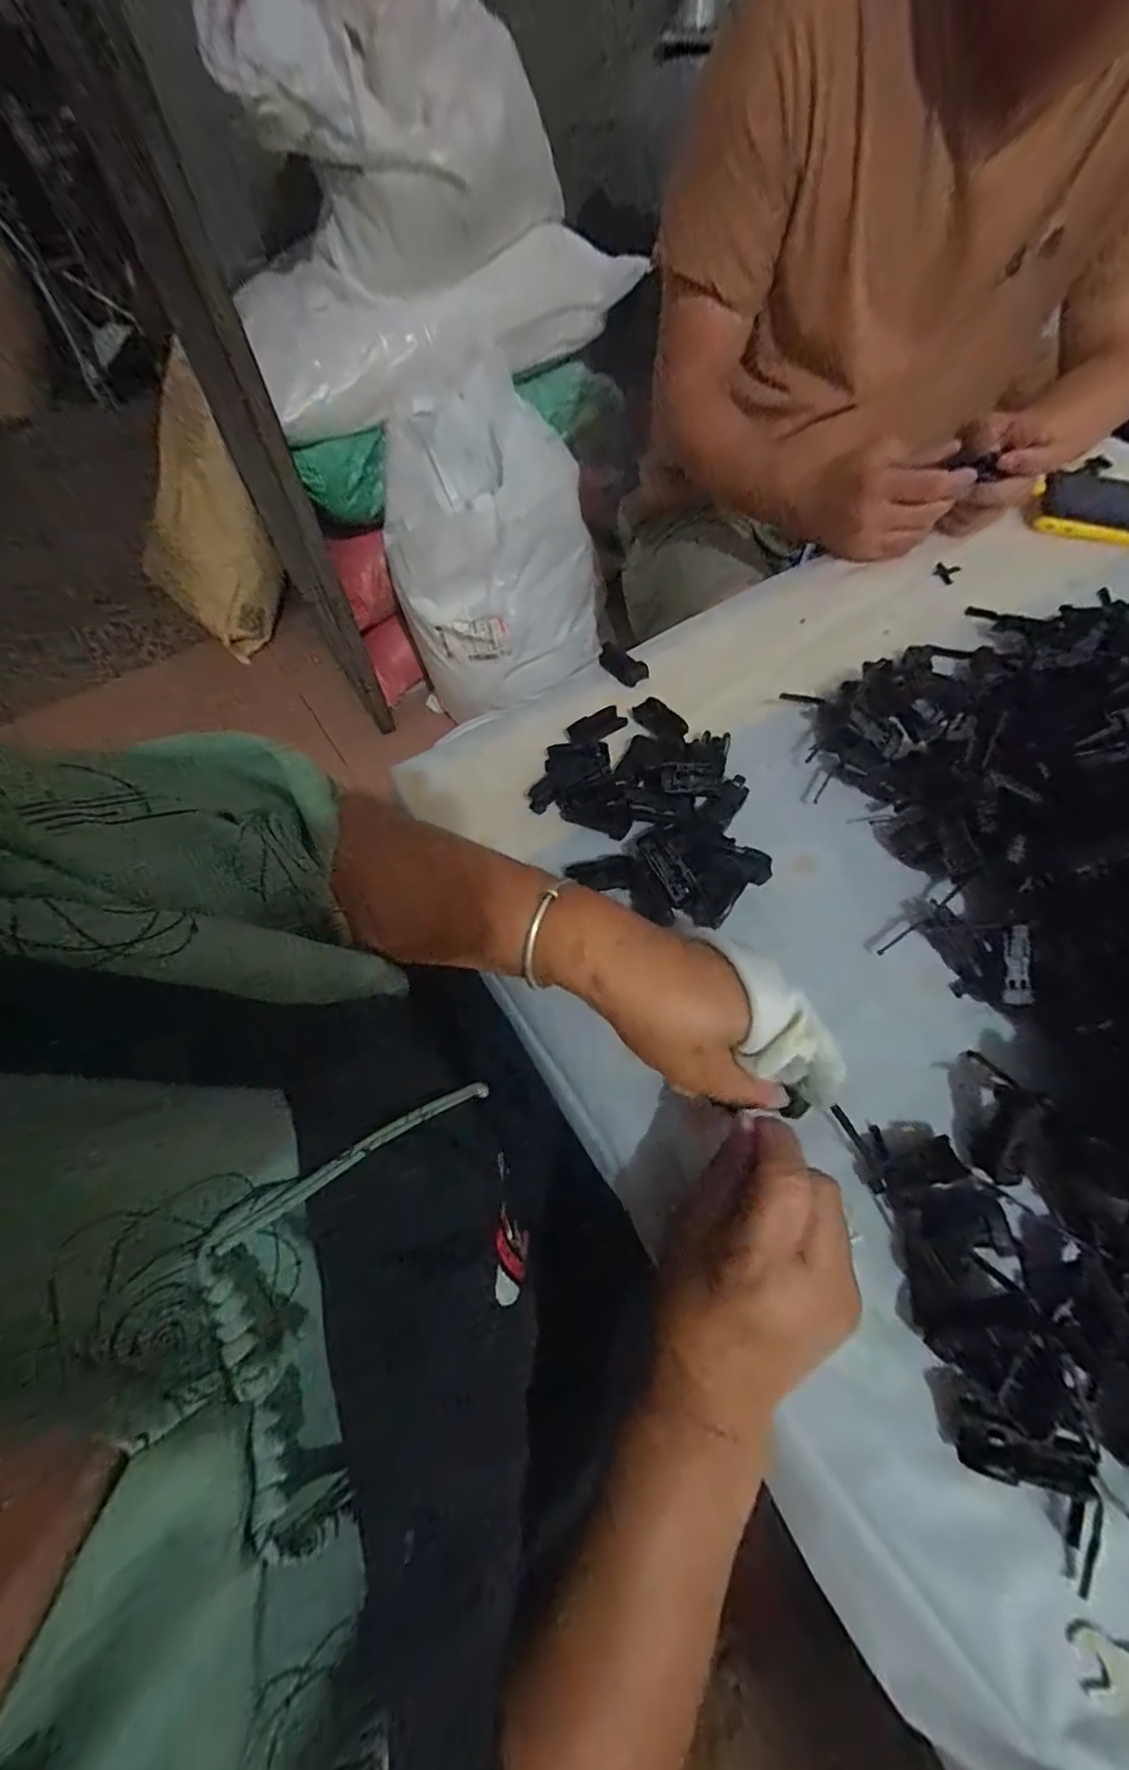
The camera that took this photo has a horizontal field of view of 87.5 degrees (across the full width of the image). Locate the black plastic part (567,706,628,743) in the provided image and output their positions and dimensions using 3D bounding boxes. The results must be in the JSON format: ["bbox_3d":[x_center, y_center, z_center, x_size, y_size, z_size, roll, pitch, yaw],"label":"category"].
[{"bbox_3d":[0.025,-0.127,0.467,0.048,0.006,0.028,-25,61,-11],"label":"black plastic part"}]

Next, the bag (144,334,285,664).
[{"bbox_3d":[-0.771,-0.774,1.267,0.247,0.543,0.099,8,33,8],"label":"bag"}]

